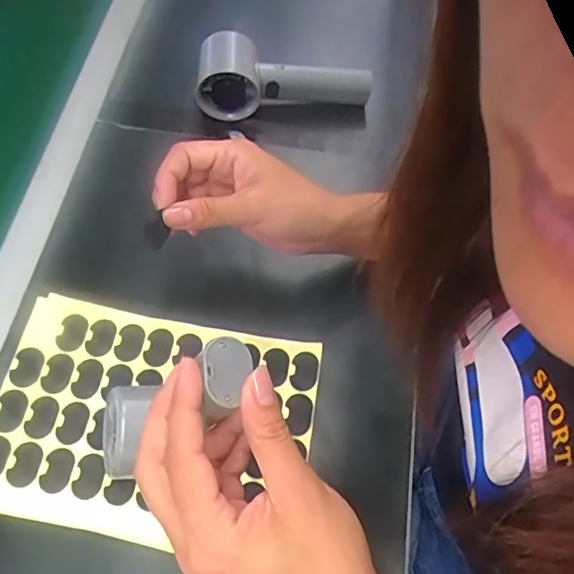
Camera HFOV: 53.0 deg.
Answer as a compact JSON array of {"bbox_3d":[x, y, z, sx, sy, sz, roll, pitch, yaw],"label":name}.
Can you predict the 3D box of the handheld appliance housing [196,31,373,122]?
[{"bbox_3d":[-0.005,-0.201,0.535,0.159,0.052,0.080,-12,61,-4],"label":"handheld appliance housing"}]

